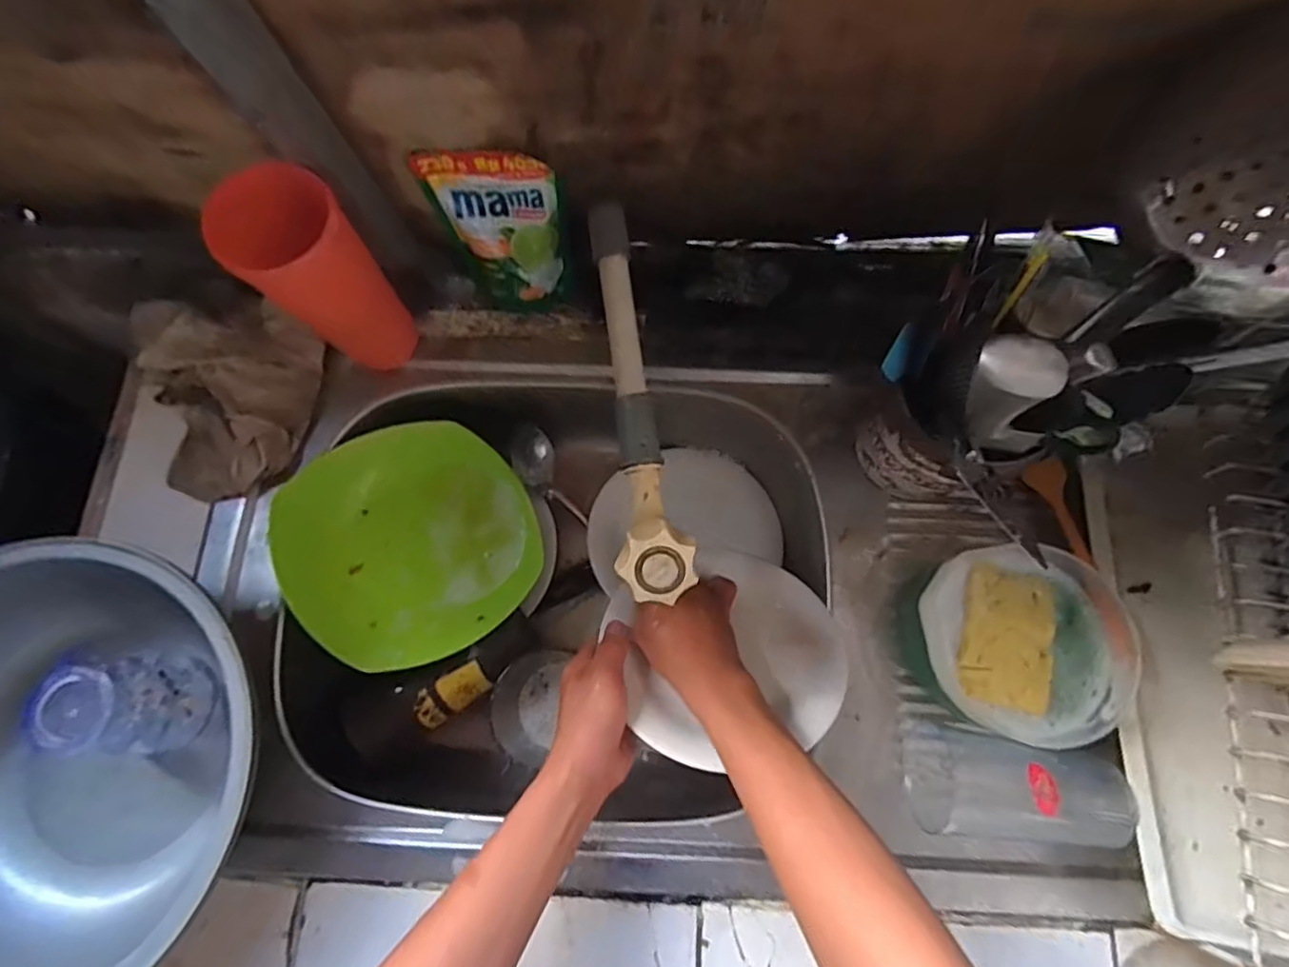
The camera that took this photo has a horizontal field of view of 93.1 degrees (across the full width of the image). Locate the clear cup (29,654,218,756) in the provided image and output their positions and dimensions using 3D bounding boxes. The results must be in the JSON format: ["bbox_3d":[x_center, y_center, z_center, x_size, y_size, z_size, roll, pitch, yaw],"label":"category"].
[{"bbox_3d":[-0.382,0.164,0.449,0.066,0.095,0.069,0,75,0],"label":"clear cup"}]

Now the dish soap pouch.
[{"bbox_3d":[-0.122,-0.209,0.529,0.108,0.155,0.043,-2,75,-1],"label":"dish soap pouch"}]

